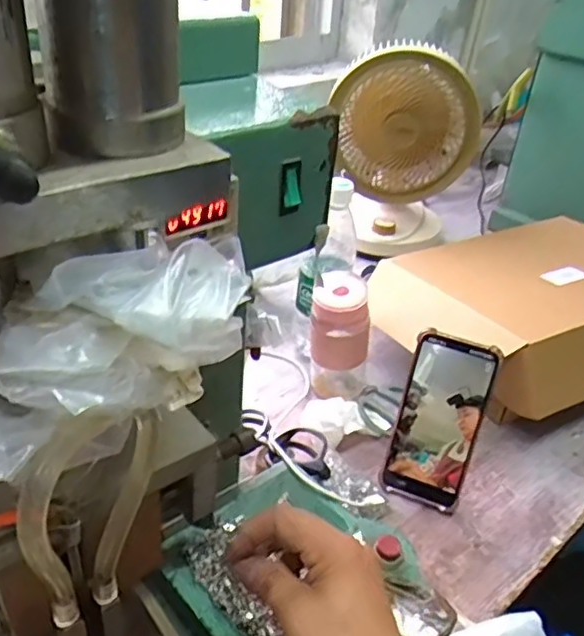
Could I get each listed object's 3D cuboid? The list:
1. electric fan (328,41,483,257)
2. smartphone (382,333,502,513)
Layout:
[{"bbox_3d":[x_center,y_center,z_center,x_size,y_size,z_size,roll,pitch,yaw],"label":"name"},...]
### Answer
[{"bbox_3d":[0.169,-0.271,1.012,0.221,0.306,0.172,8,35,4],"label":"electric fan"},{"bbox_3d":[0.141,0.100,0.609,0.078,0.165,0.011,17,12,17],"label":"smartphone"}]

